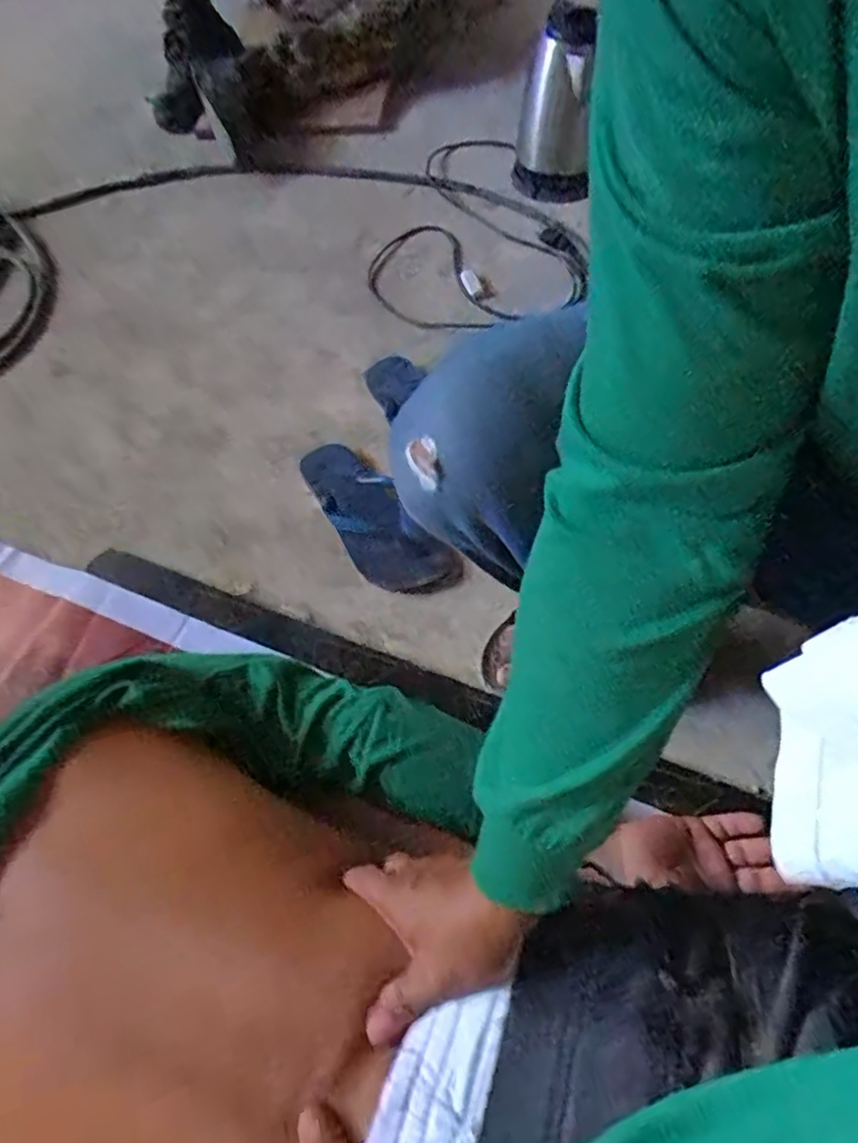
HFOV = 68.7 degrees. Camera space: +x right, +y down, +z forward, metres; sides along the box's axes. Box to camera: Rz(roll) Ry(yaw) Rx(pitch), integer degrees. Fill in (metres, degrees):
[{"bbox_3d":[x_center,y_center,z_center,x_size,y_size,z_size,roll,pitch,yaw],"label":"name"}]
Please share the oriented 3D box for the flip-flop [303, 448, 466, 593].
[{"bbox_3d":[-0.071,-0.067,0.787,0.100,0.032,0.263,-33,62,-13],"label":"flip-flop"}]

